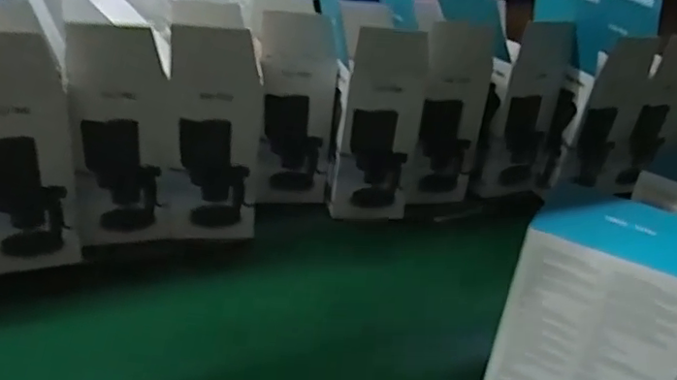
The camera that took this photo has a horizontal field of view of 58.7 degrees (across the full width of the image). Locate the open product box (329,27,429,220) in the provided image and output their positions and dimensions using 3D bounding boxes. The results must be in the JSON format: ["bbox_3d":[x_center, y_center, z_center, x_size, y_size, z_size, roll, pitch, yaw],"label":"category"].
[{"bbox_3d":[0.058,-0.089,0.862,0.113,0.276,0.077,10,29,6],"label":"open product box"}]

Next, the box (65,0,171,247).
[{"bbox_3d":[-0.279,-0.093,0.785,0.114,0.300,0.134,-2,30,-15],"label":"box"}]

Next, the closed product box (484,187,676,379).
[{"bbox_3d":[0.239,0.125,0.564,0.152,0.242,0.080,20,32,23],"label":"closed product box"}]

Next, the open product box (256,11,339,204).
[{"bbox_3d":[-0.062,-0.114,0.889,0.109,0.272,0.074,3,29,-6],"label":"open product box"}]

